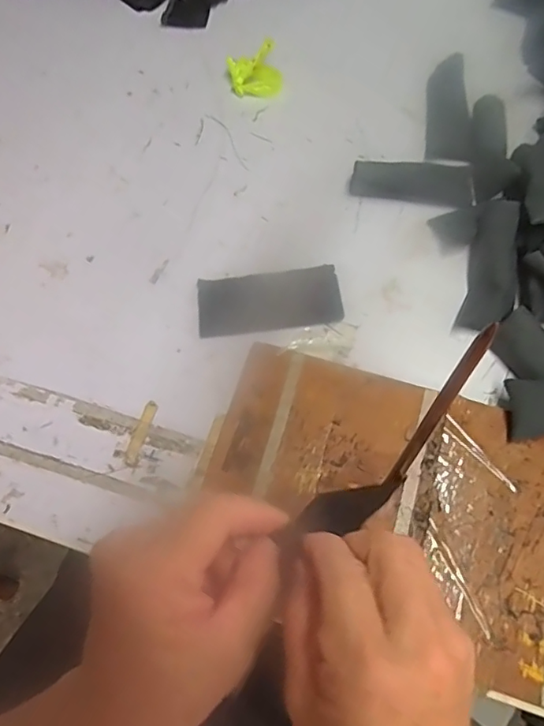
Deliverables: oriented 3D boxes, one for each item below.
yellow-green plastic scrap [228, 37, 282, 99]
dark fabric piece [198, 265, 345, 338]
[{"bbox_3d":[-0.017,-0.287,0.522,0.053,0.035,0.040,-5,66,0],"label":"yellow-green plastic scrap"},{"bbox_3d":[-0.002,-0.051,0.433,0.114,0.005,0.053,-8,66,-2],"label":"dark fabric piece"}]

